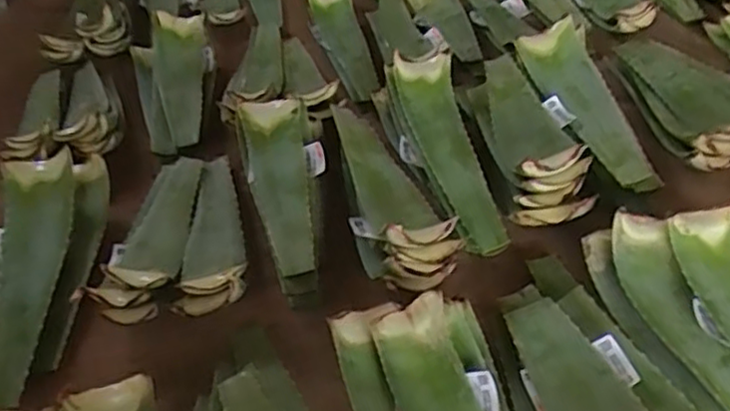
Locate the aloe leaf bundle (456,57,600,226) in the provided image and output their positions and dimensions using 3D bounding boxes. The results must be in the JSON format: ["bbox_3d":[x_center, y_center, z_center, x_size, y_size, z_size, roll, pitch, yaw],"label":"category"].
[{"bbox_3d":[0.261,-0.148,1.199,0.130,0.111,0.429,-11,42,1],"label":"aloe leaf bundle"}]

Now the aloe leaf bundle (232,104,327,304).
[{"bbox_3d":[-0.117,-0.034,1.141,0.142,0.124,0.392,-16,43,-8],"label":"aloe leaf bundle"}]

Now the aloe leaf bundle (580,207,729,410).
[{"bbox_3d":[0.457,0.180,0.883,0.235,0.093,0.400,-9,42,3],"label":"aloe leaf bundle"}]

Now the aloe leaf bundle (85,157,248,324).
[{"bbox_3d":[-0.313,0.032,1.150,0.224,0.088,0.387,-11,43,-2],"label":"aloe leaf bundle"}]

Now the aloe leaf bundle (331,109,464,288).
[{"bbox_3d":[-0.002,-0.067,1.136,0.123,0.117,0.506,-18,43,-10],"label":"aloe leaf bundle"}]

